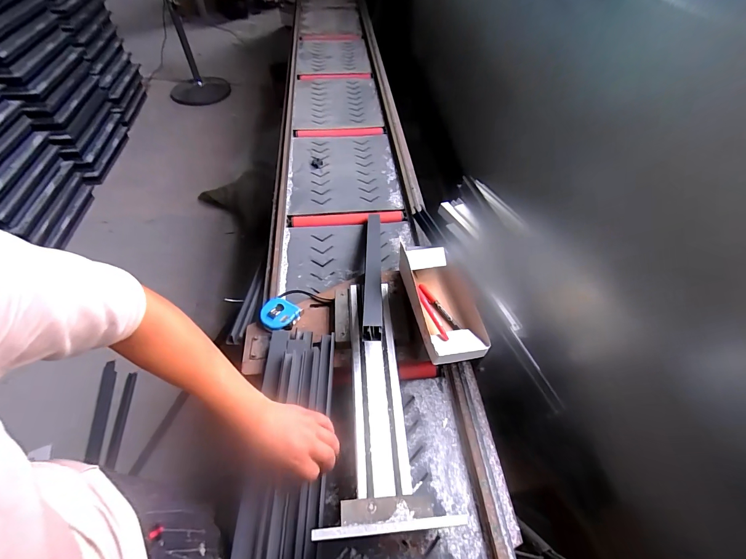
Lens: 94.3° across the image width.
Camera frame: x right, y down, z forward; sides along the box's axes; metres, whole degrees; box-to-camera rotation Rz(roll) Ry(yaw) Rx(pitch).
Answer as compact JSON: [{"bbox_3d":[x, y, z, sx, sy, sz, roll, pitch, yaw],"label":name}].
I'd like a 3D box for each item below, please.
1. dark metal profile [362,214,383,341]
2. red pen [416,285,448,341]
[{"bbox_3d":[0.000,-0.040,0.759,0.034,0.032,0.461,2,34,-1],"label":"dark metal profile"},{"bbox_3d":[0.102,0.057,0.611,0.014,0.011,0.123,-16,55,-13],"label":"red pen"}]

